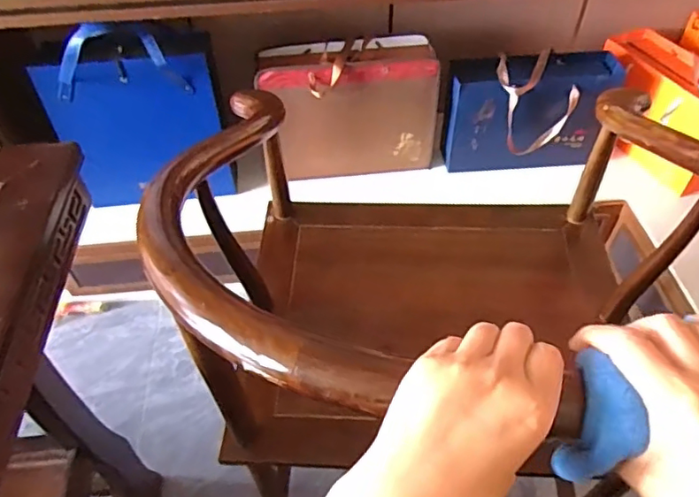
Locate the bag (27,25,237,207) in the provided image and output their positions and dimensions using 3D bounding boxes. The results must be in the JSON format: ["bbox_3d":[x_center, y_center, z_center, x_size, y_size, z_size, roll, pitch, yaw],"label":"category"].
[{"bbox_3d":[-0.432,-0.251,1.134,0.323,0.404,0.111,-11,50,-8],"label":"bag"}]

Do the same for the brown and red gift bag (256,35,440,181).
[{"bbox_3d":[0.002,-0.312,1.251,0.378,0.269,0.156,-5,49,-3],"label":"brown and red gift bag"}]

